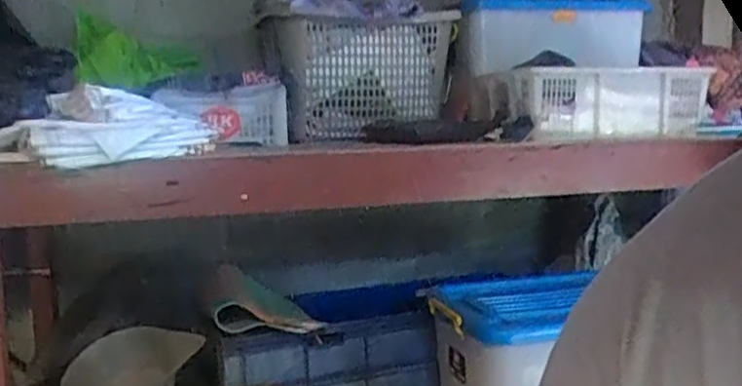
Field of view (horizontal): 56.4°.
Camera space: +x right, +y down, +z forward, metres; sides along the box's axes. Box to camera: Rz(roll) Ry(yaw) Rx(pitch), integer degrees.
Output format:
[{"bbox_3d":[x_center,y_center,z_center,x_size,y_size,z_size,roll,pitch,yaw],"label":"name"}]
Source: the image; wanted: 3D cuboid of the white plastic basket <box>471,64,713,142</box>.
[{"bbox_3d":[0.507,-0.212,1.649,0.453,0.150,0.324,-3,6,-16],"label":"white plastic basket"}]

